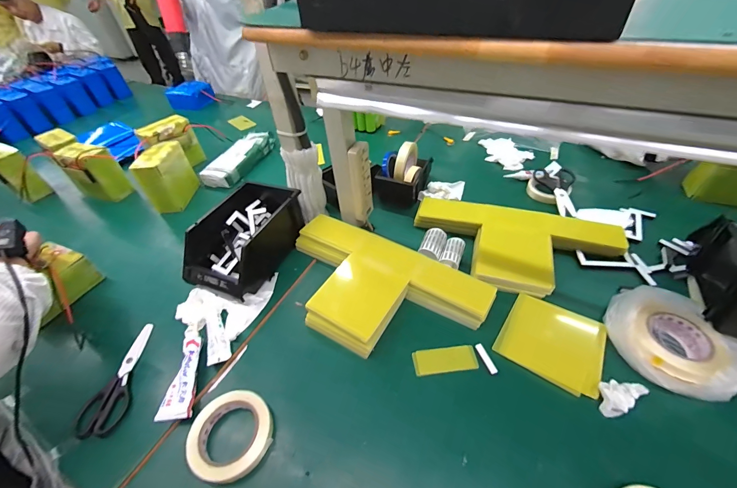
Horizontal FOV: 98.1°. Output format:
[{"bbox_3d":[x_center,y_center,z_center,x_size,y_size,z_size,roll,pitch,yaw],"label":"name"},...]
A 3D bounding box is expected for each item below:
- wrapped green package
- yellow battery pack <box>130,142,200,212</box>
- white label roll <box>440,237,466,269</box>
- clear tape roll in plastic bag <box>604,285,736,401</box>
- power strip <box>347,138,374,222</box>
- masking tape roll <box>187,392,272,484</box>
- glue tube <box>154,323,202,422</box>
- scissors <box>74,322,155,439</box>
[{"bbox_3d":[-0.417,-0.281,1.040,0.107,0.050,0.277,14,48,19],"label":"wrapped green package"},{"bbox_3d":[-0.566,-0.199,0.914,0.079,0.146,0.159,-6,44,-1],"label":"yellow battery pack"},{"bbox_3d":[0.179,0.026,0.678,0.040,0.041,0.073,15,48,20],"label":"white label roll"},{"bbox_3d":[0.481,0.148,0.503,0.177,0.064,0.159,30,54,31],"label":"clear tape roll in plastic bag"},{"bbox_3d":[-0.014,-0.130,0.686,0.035,0.169,0.045,5,45,11],"label":"power strip"},{"bbox_3d":[-0.199,0.273,0.463,0.115,0.019,0.112,-3,44,3],"label":"masking tape roll"},{"bbox_3d":[-0.305,0.203,0.540,0.044,0.022,0.177,-10,45,-4],"label":"glue tube"},{"bbox_3d":[-0.428,0.224,0.548,0.068,0.015,0.195,-9,44,-3],"label":"scissors"}]

